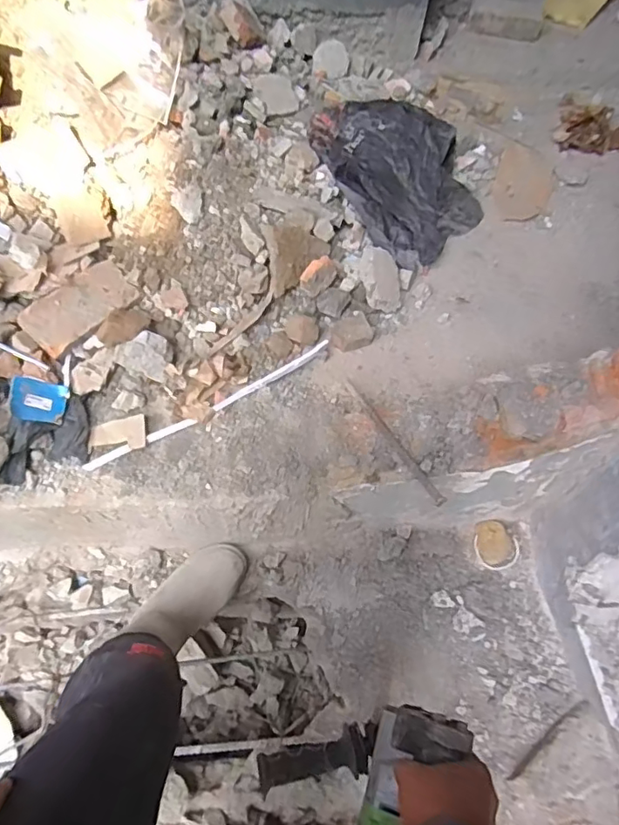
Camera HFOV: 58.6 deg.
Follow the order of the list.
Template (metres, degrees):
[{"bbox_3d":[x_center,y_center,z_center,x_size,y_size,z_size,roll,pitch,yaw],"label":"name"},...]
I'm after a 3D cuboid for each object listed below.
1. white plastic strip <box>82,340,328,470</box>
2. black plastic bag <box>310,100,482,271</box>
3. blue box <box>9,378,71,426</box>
[{"bbox_3d":[-0.166,-0.014,1.004,0.493,0.024,0.032,-29,65,-18],"label":"white plastic strip"},{"bbox_3d":[0.217,-0.526,1.245,0.352,0.176,0.353,-33,67,-20],"label":"black plastic bag"},{"bbox_3d":[-0.462,-0.018,0.944,0.088,0.016,0.074,19,68,-33],"label":"blue box"}]

